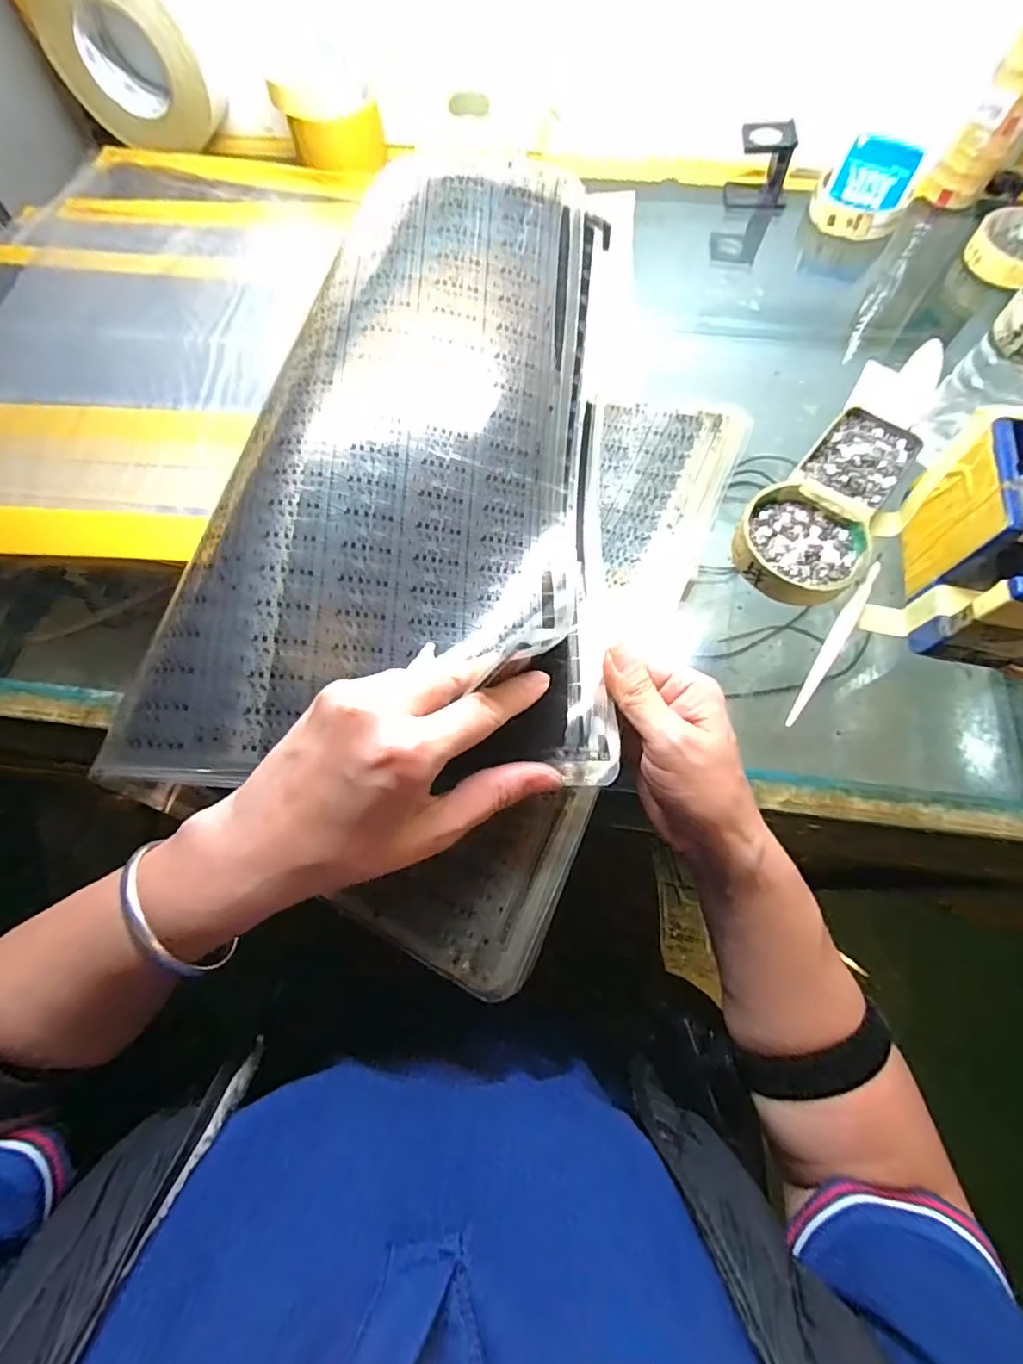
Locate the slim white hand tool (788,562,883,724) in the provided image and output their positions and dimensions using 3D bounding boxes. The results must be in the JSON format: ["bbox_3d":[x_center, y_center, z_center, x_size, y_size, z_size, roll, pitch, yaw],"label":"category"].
[{"bbox_3d":[0.204,-0.026,0.337,0.010,0.007,0.131,34,72,14],"label":"slim white hand tool"}]

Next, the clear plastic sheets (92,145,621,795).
[{"bbox_3d":[-0.061,-0.130,0.299,0.224,0.087,0.359,2,67,2],"label":"clear plastic sheets"}]

